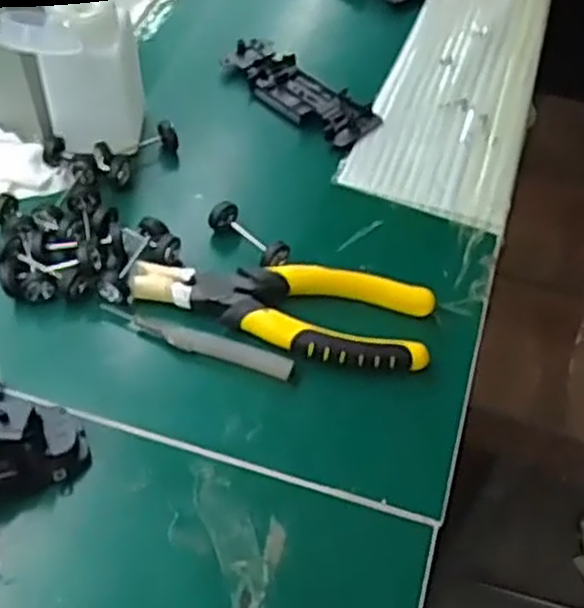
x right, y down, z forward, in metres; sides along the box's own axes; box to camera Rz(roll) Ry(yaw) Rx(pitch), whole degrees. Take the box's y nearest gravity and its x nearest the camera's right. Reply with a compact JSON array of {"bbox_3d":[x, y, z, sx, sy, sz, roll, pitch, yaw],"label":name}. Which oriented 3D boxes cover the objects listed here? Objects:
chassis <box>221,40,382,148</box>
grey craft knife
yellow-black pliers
[{"bbox_3d":[0.004,-0.151,0.555,0.121,0.009,0.043,39,60,23],"label":"chassis"},{"bbox_3d":[-0.052,0.021,0.426,0.109,0.006,0.012,17,54,9],"label":"grey craft knife"},{"bbox_3d":[-0.006,0.001,0.440,0.164,0.018,0.054,12,53,5],"label":"yellow-black pliers"}]

